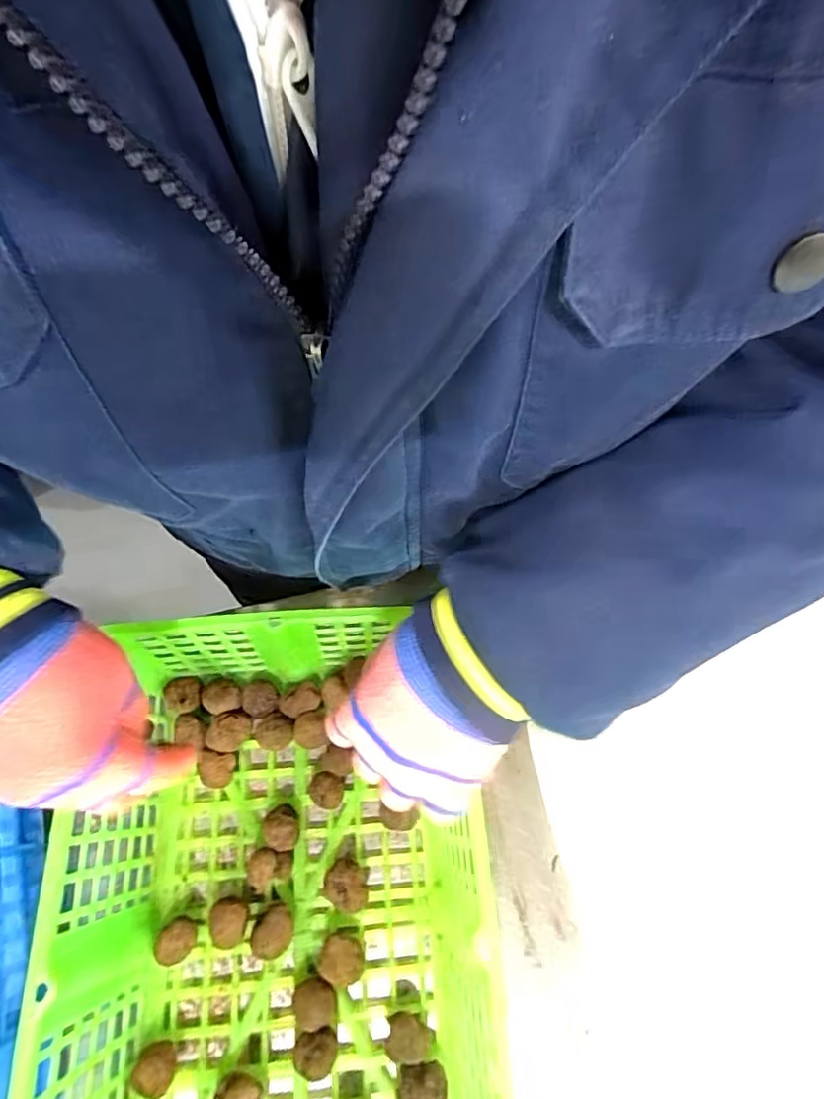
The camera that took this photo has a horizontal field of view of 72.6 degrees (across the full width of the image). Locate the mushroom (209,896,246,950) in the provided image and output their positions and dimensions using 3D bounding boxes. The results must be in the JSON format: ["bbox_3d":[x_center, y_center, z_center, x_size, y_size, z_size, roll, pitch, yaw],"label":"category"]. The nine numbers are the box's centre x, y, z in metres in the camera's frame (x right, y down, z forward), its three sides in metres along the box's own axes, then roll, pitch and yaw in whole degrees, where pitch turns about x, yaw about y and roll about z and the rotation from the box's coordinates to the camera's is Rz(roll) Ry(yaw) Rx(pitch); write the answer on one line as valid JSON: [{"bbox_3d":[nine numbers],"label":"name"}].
[{"bbox_3d":[-0.111,0.227,0.344,0.023,0.024,0.025,1,67,-3],"label":"mushroom"}]

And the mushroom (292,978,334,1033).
[{"bbox_3d":[-0.057,0.264,0.327,0.024,0.018,0.022,-14,69,-9],"label":"mushroom"}]

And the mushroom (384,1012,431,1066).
[{"bbox_3d":[-0.003,0.282,0.326,0.026,0.020,0.023,-3,68,-4],"label":"mushroom"}]

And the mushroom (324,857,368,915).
[{"bbox_3d":[-0.040,0.210,0.352,0.028,0.021,0.025,34,70,11],"label":"mushroom"}]

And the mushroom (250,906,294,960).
[{"bbox_3d":[-0.083,0.230,0.339,0.022,0.025,0.026,39,71,12],"label":"mushroom"}]

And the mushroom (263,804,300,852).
[{"bbox_3d":[-0.083,0.180,0.362,0.021,0.024,0.026,-18,70,-10],"label":"mushroom"}]

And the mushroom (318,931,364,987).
[{"bbox_3d":[-0.042,0.242,0.335,0.025,0.028,0.025,1,67,-3],"label":"mushroom"}]

